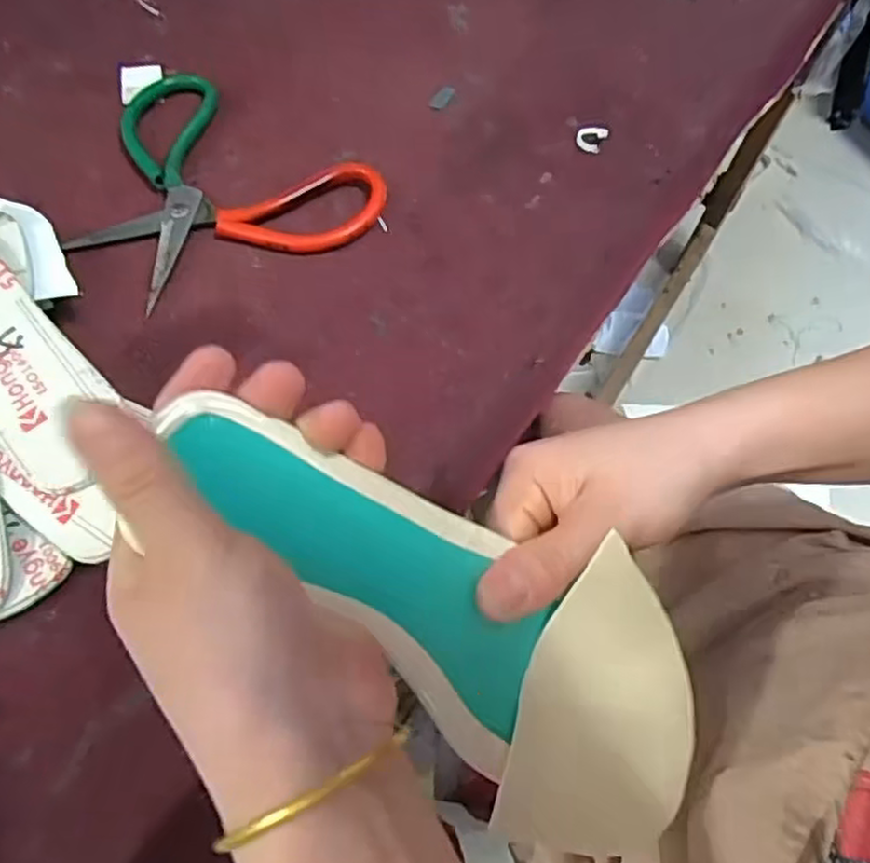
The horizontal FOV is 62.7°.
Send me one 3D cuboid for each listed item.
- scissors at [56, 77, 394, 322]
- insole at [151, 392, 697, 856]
[{"bbox_3d":[-0.138,-0.142,0.435,0.182,0.013,0.148,31,67,13],"label":"scissors"},{"bbox_3d":[0.007,0.060,0.248,0.219,0.019,0.093,39,66,-12],"label":"insole"}]

